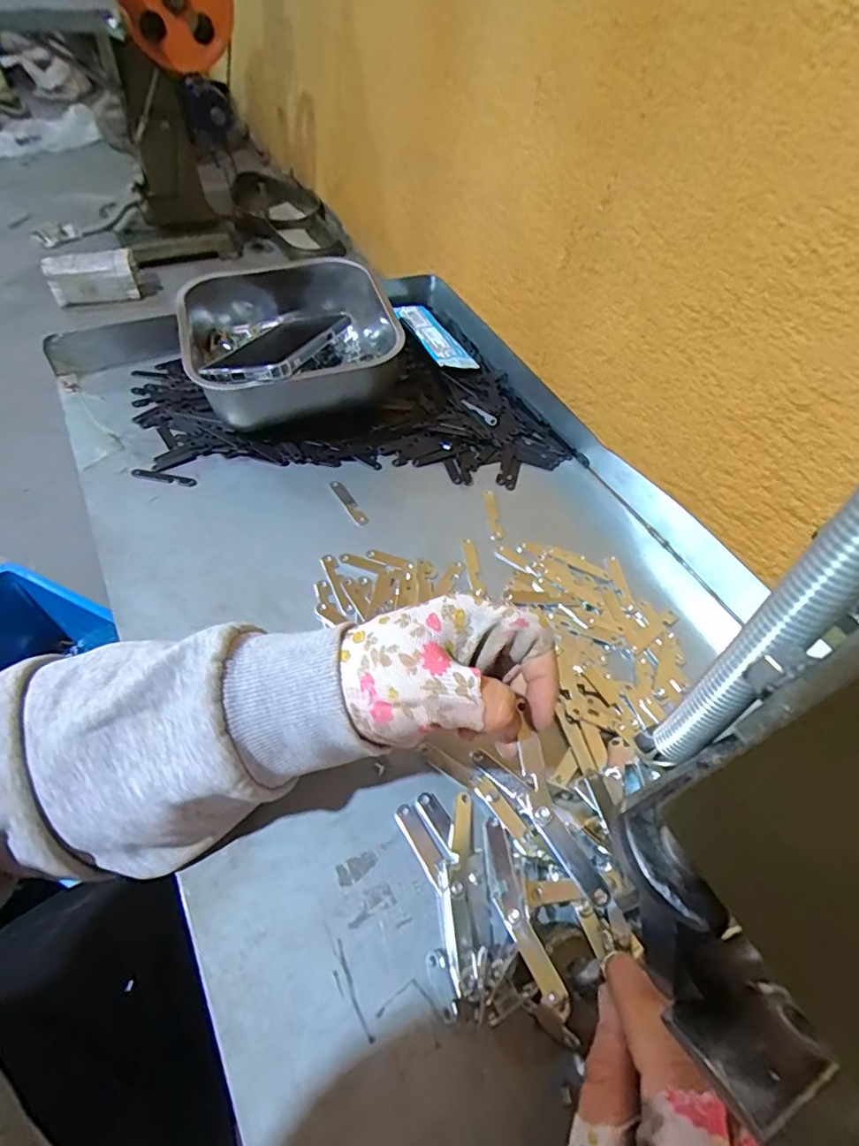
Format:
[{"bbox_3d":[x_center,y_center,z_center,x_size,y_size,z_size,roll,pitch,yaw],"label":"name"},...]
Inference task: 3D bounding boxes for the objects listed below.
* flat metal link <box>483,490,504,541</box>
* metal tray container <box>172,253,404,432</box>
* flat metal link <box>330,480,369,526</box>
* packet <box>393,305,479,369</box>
[{"bbox_3d":[0.052,-0.049,0.456,0.010,0.004,0.056,0,53,-6],"label":"flat metal link"},{"bbox_3d":[-0.122,-0.209,0.506,0.180,0.075,0.184,-14,55,-16],"label":"metal tray container"},{"bbox_3d":[-0.066,-0.058,0.447,0.010,0.007,0.055,-24,58,-22],"label":"flat metal link"},{"bbox_3d":[0.003,-0.245,0.571,0.045,0.005,0.121,-18,58,-27],"label":"packet"}]

